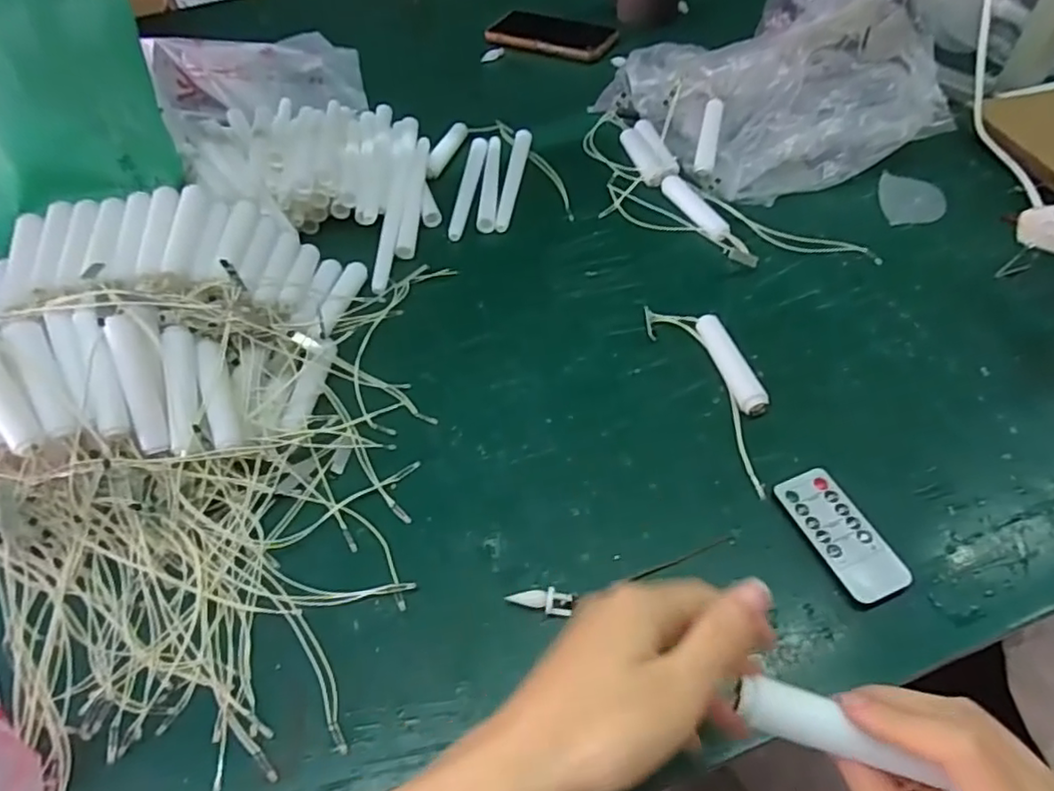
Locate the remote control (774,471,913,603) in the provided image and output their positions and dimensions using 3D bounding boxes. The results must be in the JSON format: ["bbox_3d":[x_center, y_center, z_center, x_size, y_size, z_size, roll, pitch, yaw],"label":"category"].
[{"bbox_3d":[0.189,0.083,0.378,0.039,0.006,0.083,-19,53,-11],"label":"remote control"}]

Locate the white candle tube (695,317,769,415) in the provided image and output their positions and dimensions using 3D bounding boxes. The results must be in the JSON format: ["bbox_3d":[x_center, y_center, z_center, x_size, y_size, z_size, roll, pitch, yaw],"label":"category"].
[{"bbox_3d":[0.149,-0.025,0.461,0.019,0.014,0.093,-11,52,-4],"label":"white candle tube"}]

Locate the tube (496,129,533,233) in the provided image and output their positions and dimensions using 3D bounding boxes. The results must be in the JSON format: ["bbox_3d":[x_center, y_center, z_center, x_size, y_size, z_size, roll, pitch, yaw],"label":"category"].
[{"bbox_3d":[-0.014,-0.223,0.640,0.021,0.014,0.156,3,52,7],"label":"tube"}]

